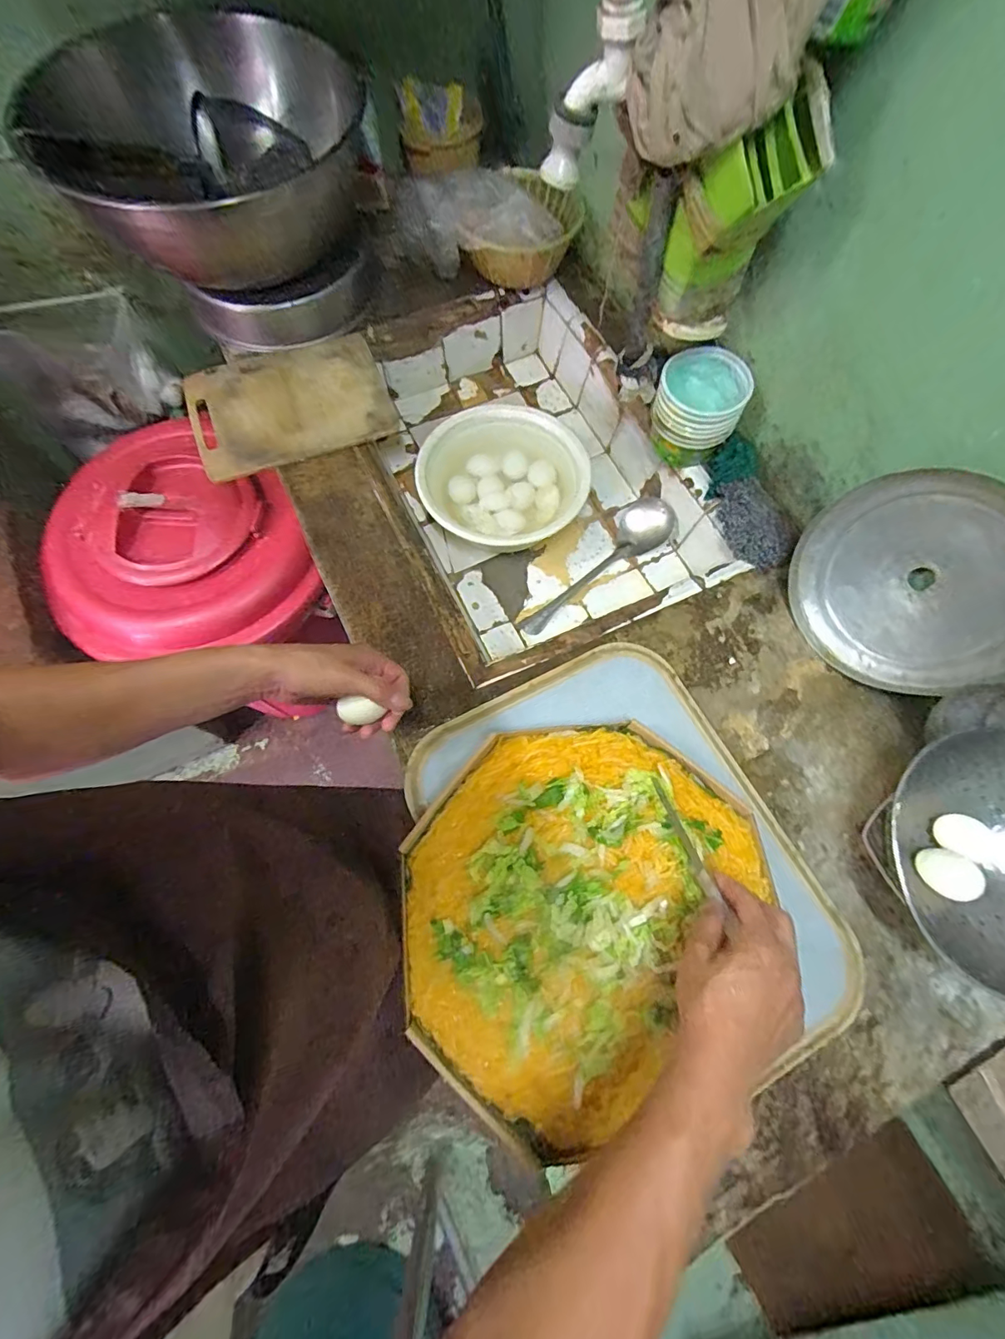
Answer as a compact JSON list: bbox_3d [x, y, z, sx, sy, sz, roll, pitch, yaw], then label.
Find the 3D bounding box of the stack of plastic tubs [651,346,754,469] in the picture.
[{"bbox_3d":[0.265,-0.358,0.677,0.112,0.109,0.086,22,70,6],"label":"stack of plastic tubs"}]

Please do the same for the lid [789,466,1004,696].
[{"bbox_3d":[0.454,-0.091,0.545,0.032,0.226,0.233,-22,65,-32],"label":"lid"}]

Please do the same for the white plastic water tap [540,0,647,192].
[{"bbox_3d":[0.072,-0.473,0.397,0.047,0.133,0.029,0,68,-25],"label":"white plastic water tap"}]

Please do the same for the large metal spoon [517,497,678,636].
[{"bbox_3d":[0.154,-0.155,0.753,0.083,0.064,0.297,40,73,12],"label":"large metal spoon"}]

